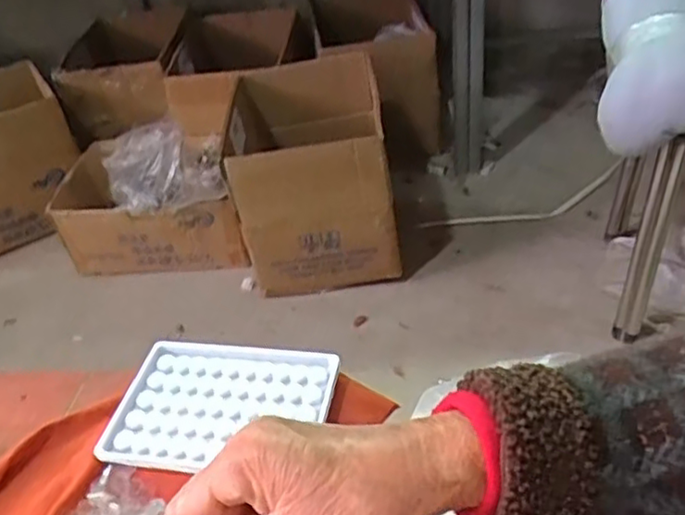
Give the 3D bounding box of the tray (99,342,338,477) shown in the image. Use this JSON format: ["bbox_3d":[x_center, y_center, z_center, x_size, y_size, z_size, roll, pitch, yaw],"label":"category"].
[{"bbox_3d":[-0.076,0.093,0.424,0.132,0.011,0.097,3,39,12],"label":"tray"}]

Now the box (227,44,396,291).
[{"bbox_3d":[-0.065,-0.198,1.358,0.288,0.292,0.452,-6,38,0],"label":"box"}]

